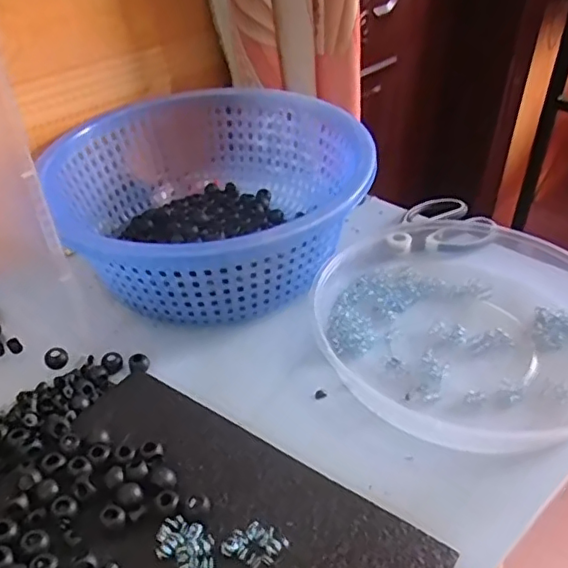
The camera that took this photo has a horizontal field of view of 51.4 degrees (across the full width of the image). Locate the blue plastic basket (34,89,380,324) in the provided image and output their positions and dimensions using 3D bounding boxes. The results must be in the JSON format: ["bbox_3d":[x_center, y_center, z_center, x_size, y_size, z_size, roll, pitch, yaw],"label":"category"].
[{"bbox_3d":[-0.065,-0.078,0.519,0.261,0.105,0.275,0,38,0],"label":"blue plastic basket"}]

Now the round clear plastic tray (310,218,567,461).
[{"bbox_3d":[0.146,0.020,0.465,0.229,0.042,0.249,0,38,0],"label":"round clear plastic tray"}]

